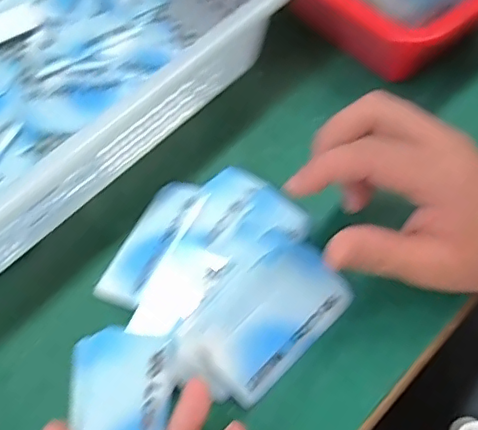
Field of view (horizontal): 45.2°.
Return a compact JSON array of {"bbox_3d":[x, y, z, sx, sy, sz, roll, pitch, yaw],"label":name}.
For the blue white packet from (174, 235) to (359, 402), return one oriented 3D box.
[{"bbox_3d":[0.016,0.053,0.306,0.086,0.004,0.054,-42,85,-18],"label":"blue white packet"}]

